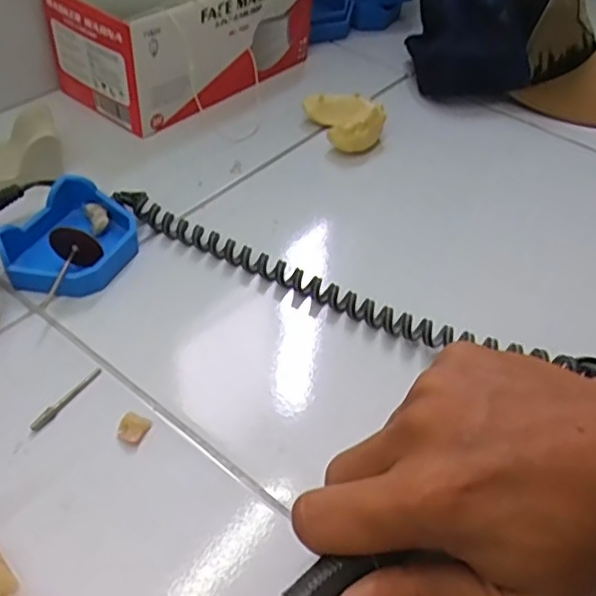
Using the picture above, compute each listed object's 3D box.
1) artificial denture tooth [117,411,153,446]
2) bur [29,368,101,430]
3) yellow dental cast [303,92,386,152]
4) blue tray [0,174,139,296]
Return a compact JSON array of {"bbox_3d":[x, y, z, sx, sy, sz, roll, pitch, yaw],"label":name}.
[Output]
[{"bbox_3d":[-0.079,0.061,0.293,0.014,0.007,0.015,19,49,12],"label":"artificial denture tooth"},{"bbox_3d":[-0.113,0.049,0.303,0.004,0.006,0.043,27,51,18],"label":"bur"},{"bbox_3d":[0.040,-0.139,0.480,0.050,0.023,0.057,-14,50,-18],"label":"yellow dental cast"},{"bbox_3d":[-0.131,-0.037,0.366,0.063,0.029,0.077,16,48,9],"label":"blue tray"}]

